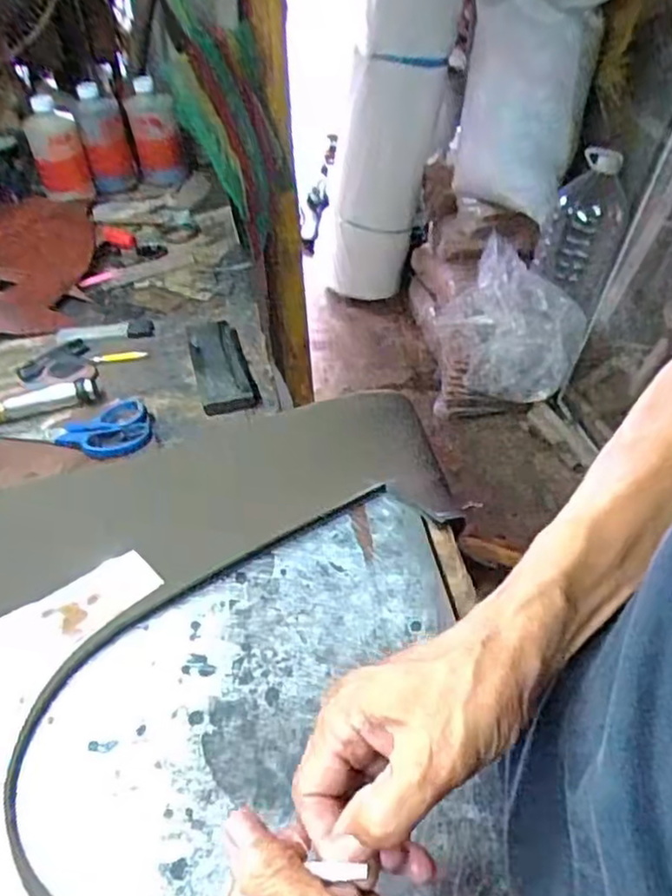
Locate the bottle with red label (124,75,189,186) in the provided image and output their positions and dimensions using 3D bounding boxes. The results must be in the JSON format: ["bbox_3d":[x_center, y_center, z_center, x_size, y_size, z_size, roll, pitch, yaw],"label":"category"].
[{"bbox_3d":[-0.279,-0.487,1.072,0.072,0.150,0.065,-17,48,-16],"label":"bottle with red label"}]

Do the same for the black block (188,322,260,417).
[{"bbox_3d":[-0.124,-0.090,0.736,0.058,0.020,0.157,-15,45,-10],"label":"black block"}]

